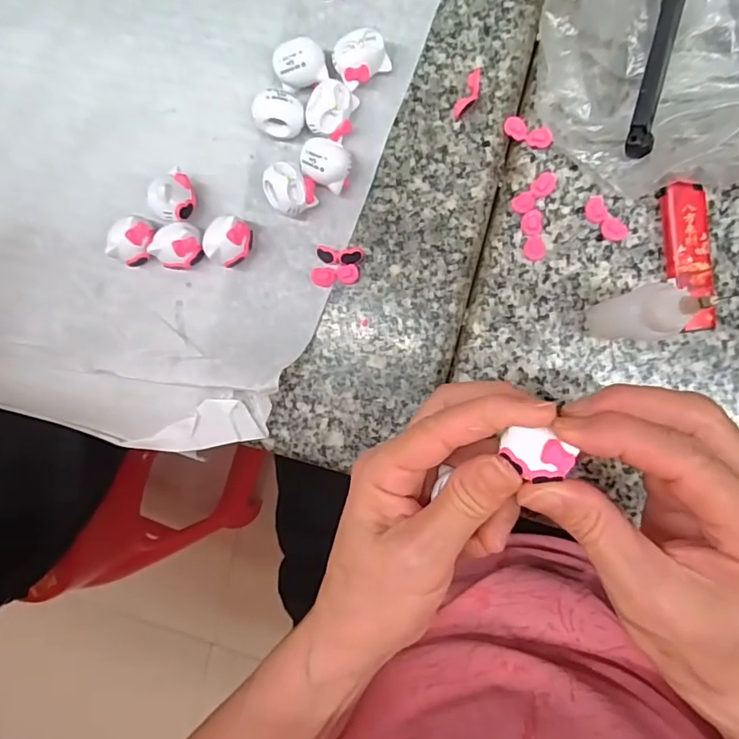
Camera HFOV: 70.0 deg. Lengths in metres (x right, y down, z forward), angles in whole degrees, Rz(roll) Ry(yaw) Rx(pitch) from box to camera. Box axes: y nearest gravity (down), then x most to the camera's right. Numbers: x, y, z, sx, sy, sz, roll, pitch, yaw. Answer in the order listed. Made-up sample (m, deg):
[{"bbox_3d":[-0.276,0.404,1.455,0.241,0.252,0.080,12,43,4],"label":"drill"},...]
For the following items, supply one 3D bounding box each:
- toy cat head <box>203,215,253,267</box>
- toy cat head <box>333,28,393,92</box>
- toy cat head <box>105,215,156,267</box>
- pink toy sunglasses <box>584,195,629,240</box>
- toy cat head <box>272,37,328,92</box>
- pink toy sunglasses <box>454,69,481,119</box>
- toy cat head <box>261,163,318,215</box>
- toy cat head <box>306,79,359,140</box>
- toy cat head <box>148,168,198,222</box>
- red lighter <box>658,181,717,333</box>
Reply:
[{"bbox_3d":[-0.074,-0.066,0.276,0.021,0.020,0.023,0,92,7],"label":"toy cat head"},{"bbox_3d":[-0.004,-0.153,0.262,0.025,0.020,0.018,-27,88,7],"label":"toy cat head"},{"bbox_3d":[-0.124,-0.067,0.281,0.018,0.020,0.023,30,95,5],"label":"toy cat head"},{"bbox_3d":[0.117,-0.074,0.260,0.012,0.007,0.025,-38,87,7],"label":"pink toy sunglasses"},{"bbox_3d":[-0.034,-0.153,0.266,0.025,0.020,0.018,-15,90,7],"label":"toy cat head"},{"bbox_3d":[0.050,-0.136,0.262,0.008,0.010,0.022,26,95,6],"label":"pink toy sunglasses"},{"bbox_3d":[-0.040,-0.091,0.269,0.022,0.022,0.024,0,92,7],"label":"toy cat head"},{"bbox_3d":[-0.019,-0.129,0.264,0.021,0.019,0.025,17,94,6],"label":"toy cat head"},{"bbox_3d":[-0.100,-0.089,0.274,0.017,0.025,0.025,25,95,6],"label":"toy cat head"},{"bbox_3d":[0.152,-0.053,0.252,0.017,0.012,0.069,-6,91,7],"label":"red lighter"}]

